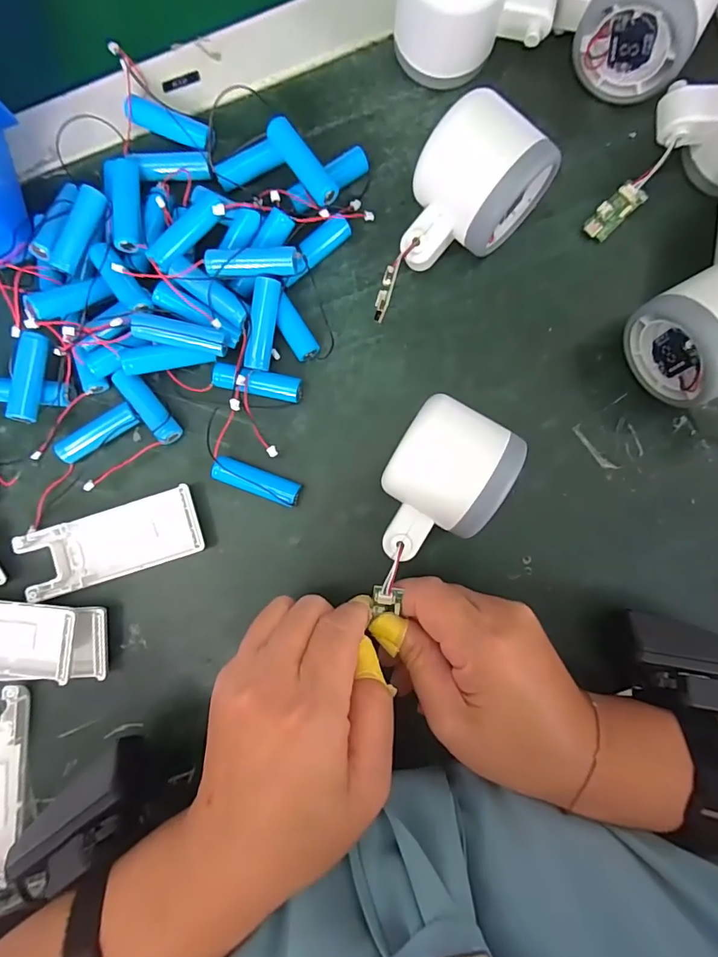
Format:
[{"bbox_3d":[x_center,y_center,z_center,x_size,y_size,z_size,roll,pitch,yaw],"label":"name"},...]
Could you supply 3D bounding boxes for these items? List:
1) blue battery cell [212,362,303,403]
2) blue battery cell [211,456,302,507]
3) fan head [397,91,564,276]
[{"bbox_3d":[-0.059,-0.055,0.270,0.051,0.016,0.015,13,88,2],"label":"blue battery cell"},{"bbox_3d":[-0.058,0.002,0.269,0.050,0.016,0.015,21,88,2],"label":"blue battery cell"},{"bbox_3d":[0.058,-0.151,0.250,0.087,0.056,0.056,-44,87,-1],"label":"fan head"}]

